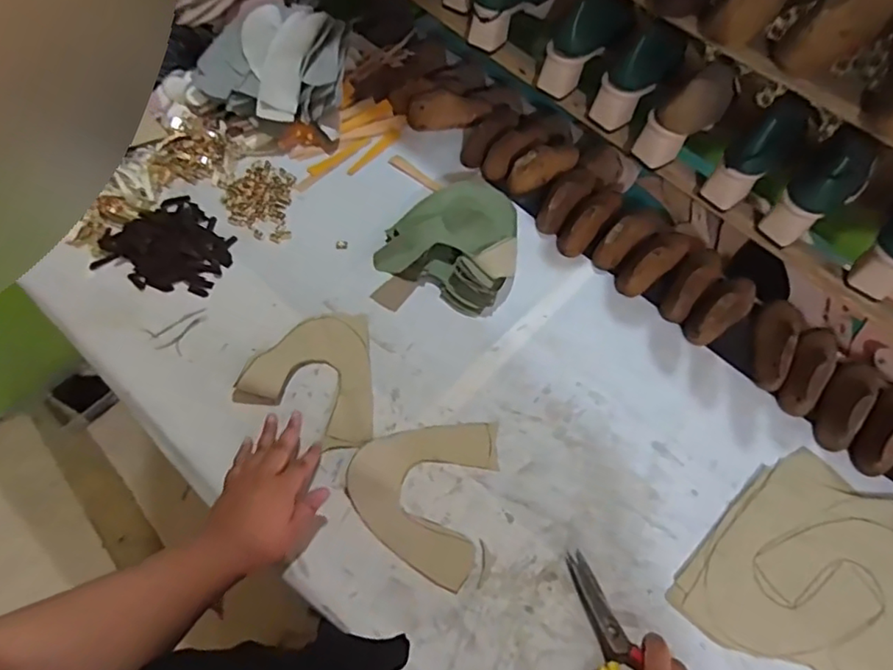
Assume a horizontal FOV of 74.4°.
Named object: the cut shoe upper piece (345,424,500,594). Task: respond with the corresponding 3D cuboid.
[{"bbox_3d":[-0.022,0.164,0.671,0.160,0.023,0.181,23,62,11],"label":"cut shoe upper piece"}]

